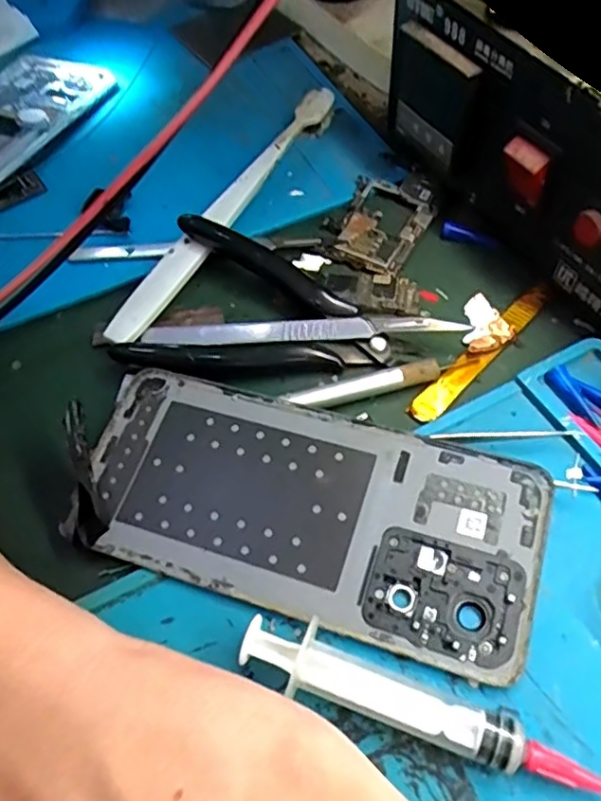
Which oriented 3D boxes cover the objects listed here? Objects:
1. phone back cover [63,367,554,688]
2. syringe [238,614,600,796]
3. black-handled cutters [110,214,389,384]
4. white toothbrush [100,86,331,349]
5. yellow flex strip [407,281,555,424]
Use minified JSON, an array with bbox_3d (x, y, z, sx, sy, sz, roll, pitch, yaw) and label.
[{"bbox_3d":[-0.002,0.036,0.212,0.156,0.010,0.070,15,58,14],"label":"phone back cover"},{"bbox_3d":[0.033,0.085,0.175,0.101,0.015,0.017,16,59,14],"label":"syringe"},{"bbox_3d":[-0.014,-0.037,0.258,0.099,0.023,0.080,15,59,14],"label":"black-handled cutters"},{"bbox_3d":[-0.032,-0.091,0.292,0.015,0.016,0.179,25,61,19],"label":"white toothbrush"},{"bbox_3d":[0.073,-0.020,0.251,0.011,0.004,0.082,40,68,18],"label":"yellow flex strip"}]

